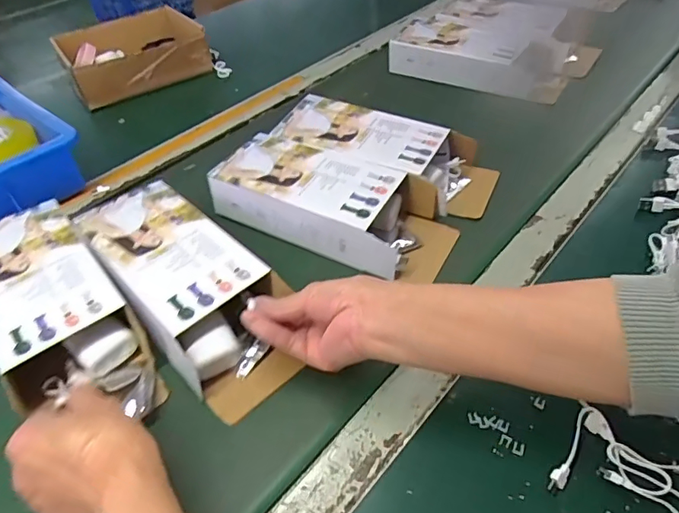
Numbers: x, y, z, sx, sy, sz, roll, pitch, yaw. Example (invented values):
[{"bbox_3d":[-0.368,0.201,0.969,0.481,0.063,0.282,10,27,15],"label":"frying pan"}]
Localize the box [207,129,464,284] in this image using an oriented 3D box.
[{"bbox_3d":[-0.007,-0.057,0.521,0.249,0.056,0.102,20,50,21],"label":"box"}]

